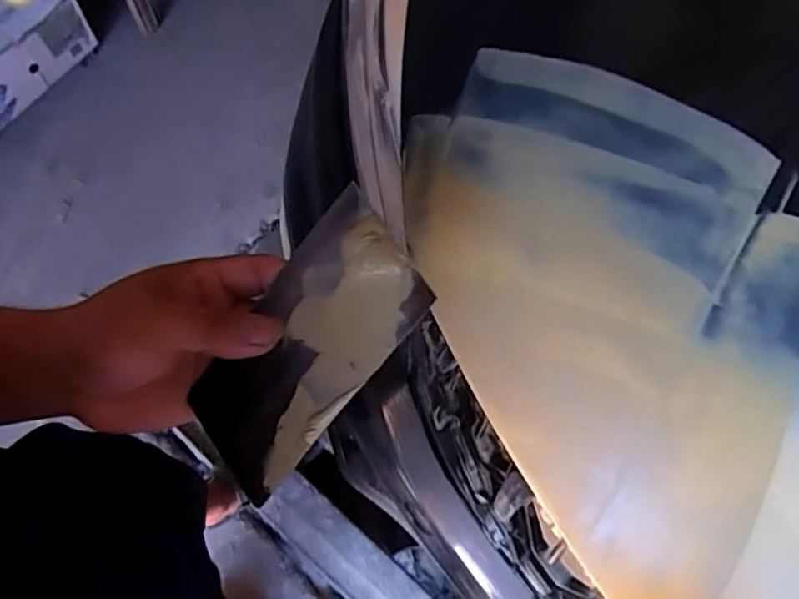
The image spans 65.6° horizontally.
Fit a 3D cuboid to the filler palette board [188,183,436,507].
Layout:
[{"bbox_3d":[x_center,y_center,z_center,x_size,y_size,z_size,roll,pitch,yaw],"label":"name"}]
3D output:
[{"bbox_3d":[-0.045,0.021,0.286,0.133,0.009,0.074,-51,58,10],"label":"filler palette board"}]

